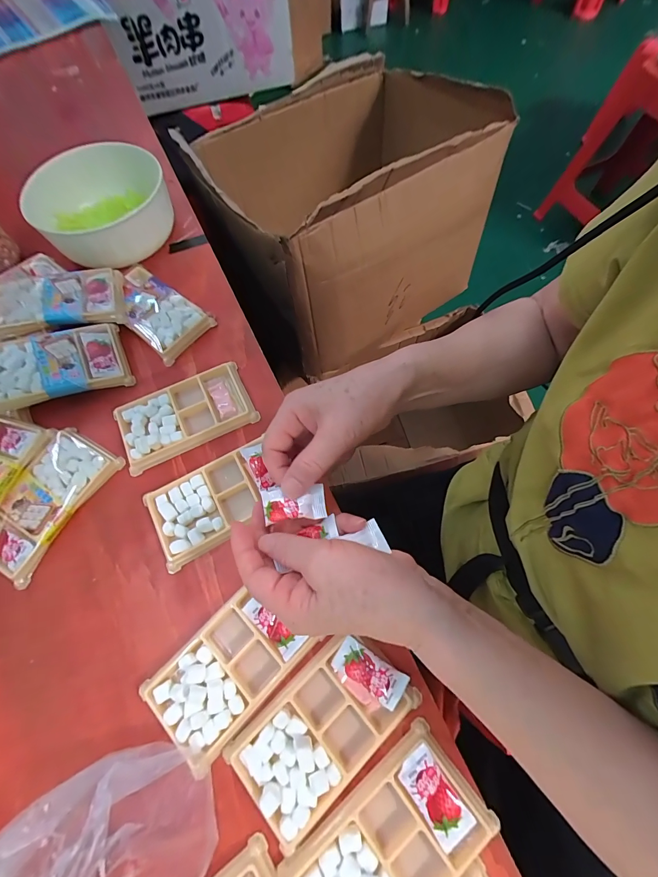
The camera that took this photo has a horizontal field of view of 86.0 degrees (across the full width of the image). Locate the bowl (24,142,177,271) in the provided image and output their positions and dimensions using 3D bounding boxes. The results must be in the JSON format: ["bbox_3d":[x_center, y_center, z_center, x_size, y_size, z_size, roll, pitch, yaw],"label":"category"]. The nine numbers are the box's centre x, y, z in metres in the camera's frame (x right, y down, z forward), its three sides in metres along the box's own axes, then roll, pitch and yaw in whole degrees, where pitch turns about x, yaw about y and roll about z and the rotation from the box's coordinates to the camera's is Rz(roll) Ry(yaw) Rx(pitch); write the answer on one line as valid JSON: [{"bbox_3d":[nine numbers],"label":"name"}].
[{"bbox_3d":[-0.280,-0.293,0.445,0.157,0.063,0.143,-1,68,1],"label":"bowl"}]

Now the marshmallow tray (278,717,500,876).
[{"bbox_3d":[0.043,0.279,0.240,0.131,0.015,0.074,-35,71,-12],"label":"marshmallow tray"}]

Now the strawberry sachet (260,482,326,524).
[{"bbox_3d":[-0.027,0.049,0.268,0.047,0.010,0.026,-2,67,-5],"label":"strawberry sachet"}]

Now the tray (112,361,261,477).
[{"bbox_3d":[-0.152,-0.026,0.375,0.135,0.018,0.075,-26,70,-9],"label":"tray"}]

